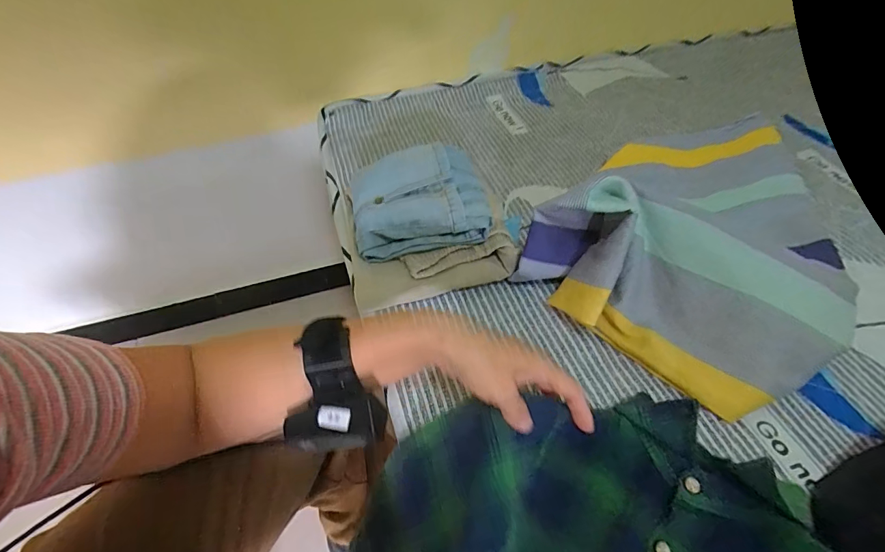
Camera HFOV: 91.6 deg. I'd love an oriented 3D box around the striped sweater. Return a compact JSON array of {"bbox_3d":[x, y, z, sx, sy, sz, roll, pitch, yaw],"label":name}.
[{"bbox_3d":[0.332,-0.096,0.505,0.276,0.118,0.476,32,57,24],"label":"striped sweater"}]

